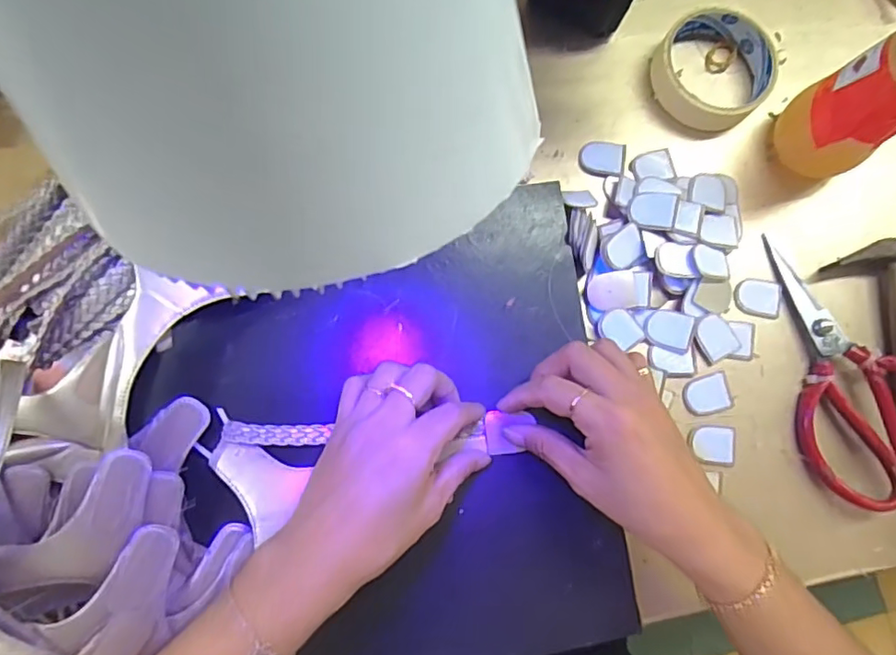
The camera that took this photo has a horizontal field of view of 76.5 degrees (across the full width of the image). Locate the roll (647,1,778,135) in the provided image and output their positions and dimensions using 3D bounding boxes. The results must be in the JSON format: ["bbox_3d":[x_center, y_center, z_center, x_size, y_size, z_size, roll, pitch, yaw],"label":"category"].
[{"bbox_3d":[0.199,-0.194,0.427,0.095,0.024,0.092,1,82,-4],"label":"roll"}]

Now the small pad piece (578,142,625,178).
[{"bbox_3d":[0.115,-0.126,0.422,0.033,0.005,0.028,10,81,-2],"label":"small pad piece"}]

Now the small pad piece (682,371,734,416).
[{"bbox_3d":[0.184,0.048,0.403,0.034,0.004,0.028,-13,83,-6],"label":"small pad piece"}]

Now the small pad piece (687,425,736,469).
[{"bbox_3d":[0.185,0.083,0.396,0.034,0.004,0.028,5,82,-3],"label":"small pad piece"}]

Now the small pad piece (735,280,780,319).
[{"bbox_3d":[0.226,-0.022,0.413,0.032,0.005,0.027,17,81,-1],"label":"small pad piece"}]

